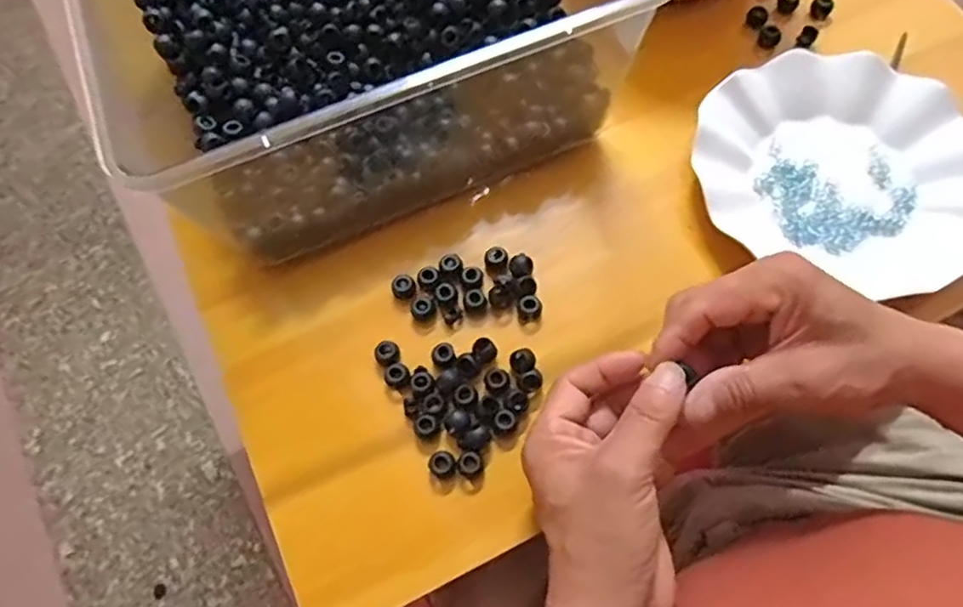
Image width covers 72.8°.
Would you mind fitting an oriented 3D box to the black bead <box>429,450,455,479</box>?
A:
[{"bbox_3d":[-0.022,0.093,0.375,0.014,0.007,0.015,-1,66,3],"label":"black bead"}]

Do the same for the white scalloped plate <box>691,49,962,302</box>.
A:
[{"bbox_3d":[0.236,-0.092,0.430,0.180,0.026,0.165,-1,66,3],"label":"white scalloped plate"}]

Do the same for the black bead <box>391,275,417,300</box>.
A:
[{"bbox_3d":[-0.050,-0.011,0.416,0.015,0.008,0.016,-1,66,3],"label":"black bead"}]

